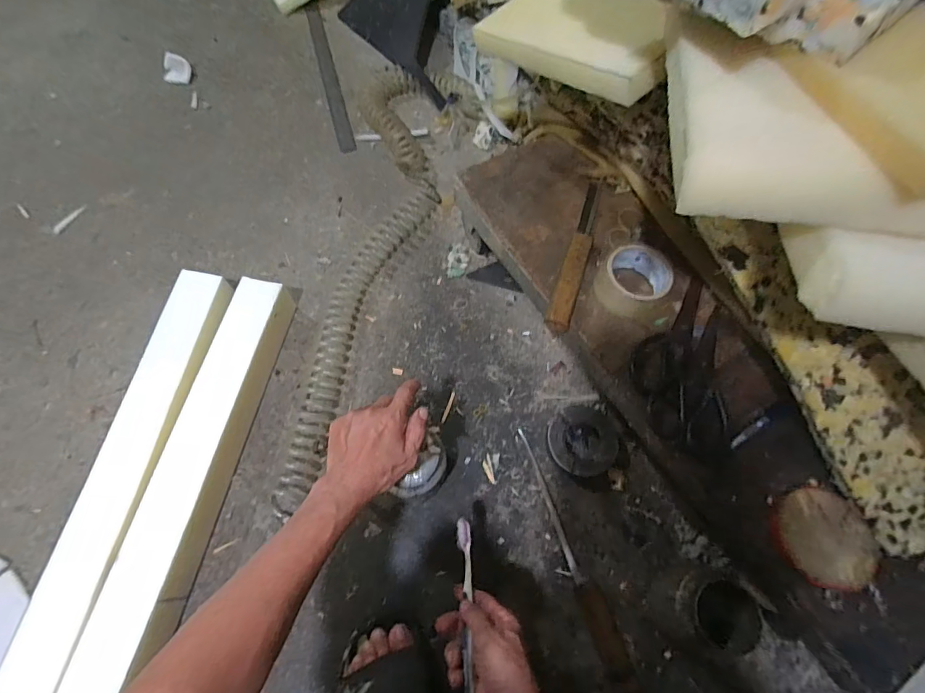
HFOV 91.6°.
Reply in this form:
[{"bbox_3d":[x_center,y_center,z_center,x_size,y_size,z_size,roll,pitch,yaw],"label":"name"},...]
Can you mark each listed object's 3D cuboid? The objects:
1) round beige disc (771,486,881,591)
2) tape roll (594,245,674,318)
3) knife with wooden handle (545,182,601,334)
[{"bbox_3d":[0.400,0.211,0.498,0.092,0.024,0.103,-29,69,-16],"label":"round beige disc"},{"bbox_3d":[0.239,-0.090,0.617,0.092,0.049,0.099,1,65,-3],"label":"tape roll"},{"bbox_3d":[0.171,-0.141,0.649,0.033,0.030,0.282,20,65,6],"label":"knife with wooden handle"}]

